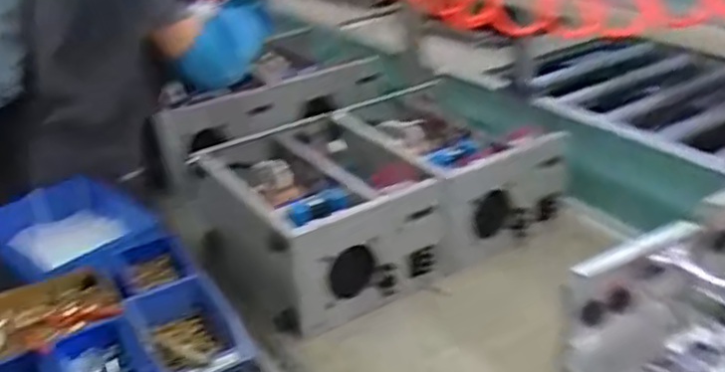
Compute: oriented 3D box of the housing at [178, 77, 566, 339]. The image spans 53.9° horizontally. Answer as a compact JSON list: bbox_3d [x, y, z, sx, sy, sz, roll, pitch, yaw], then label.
[{"bbox_3d":[0.031,0.005,1.272,0.552,0.170,0.387,-19,31,-24],"label":"housing"}]

